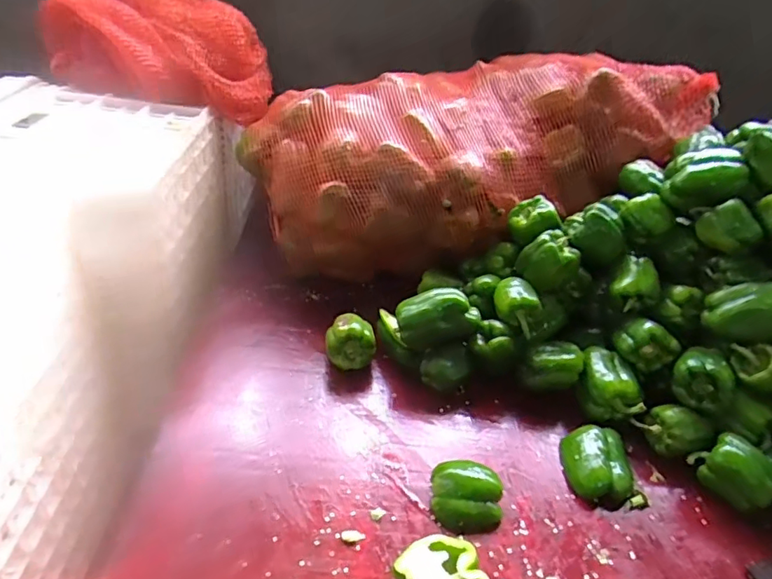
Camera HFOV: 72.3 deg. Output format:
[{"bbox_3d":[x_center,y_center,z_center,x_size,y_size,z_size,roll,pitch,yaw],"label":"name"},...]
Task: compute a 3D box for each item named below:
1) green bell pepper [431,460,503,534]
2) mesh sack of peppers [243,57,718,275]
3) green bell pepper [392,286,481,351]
[{"bbox_3d":[0.090,0.221,0.579,0.077,0.037,0.073,4,37,-3],"label":"green bell pepper"},{"bbox_3d":[0.154,-0.227,0.863,0.712,0.236,0.268,-14,44,-2],"label":"mesh sack of peppers"},{"bbox_3d":[0.069,0.036,0.712,0.110,0.057,0.066,-4,39,-13],"label":"green bell pepper"}]

